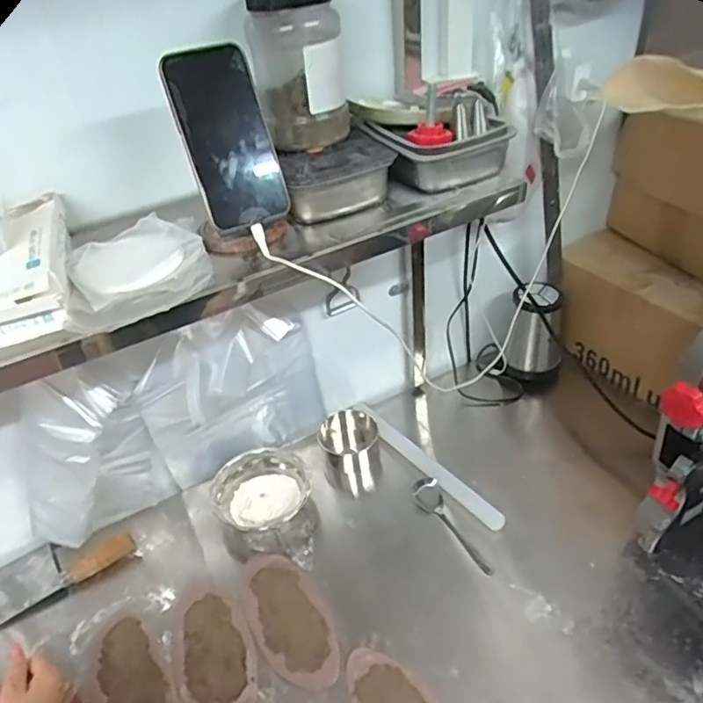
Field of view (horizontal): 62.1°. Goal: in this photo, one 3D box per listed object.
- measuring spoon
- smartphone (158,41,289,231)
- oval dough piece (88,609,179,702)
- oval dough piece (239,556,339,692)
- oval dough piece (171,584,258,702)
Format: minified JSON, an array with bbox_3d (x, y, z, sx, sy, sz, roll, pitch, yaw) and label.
[{"bbox_3d":[0.137,0.246,0.823,0.040,0.028,0.164,-19,41,-16],"label":"measuring spoon"},{"bbox_3d":[-0.115,-0.197,0.540,0.079,0.158,0.014,-20,9,-17],"label":"smartphone"},{"bbox_3d":[-0.264,0.397,0.699,0.090,0.007,0.187,-25,43,-22],"label":"oval dough piece"},{"bbox_3d":[-0.084,0.336,0.743,0.089,0.006,0.196,-24,42,-21],"label":"oval dough piece"},{"bbox_3d":[-0.169,0.367,0.714,0.091,0.004,0.174,-19,41,-15],"label":"oval dough piece"}]

